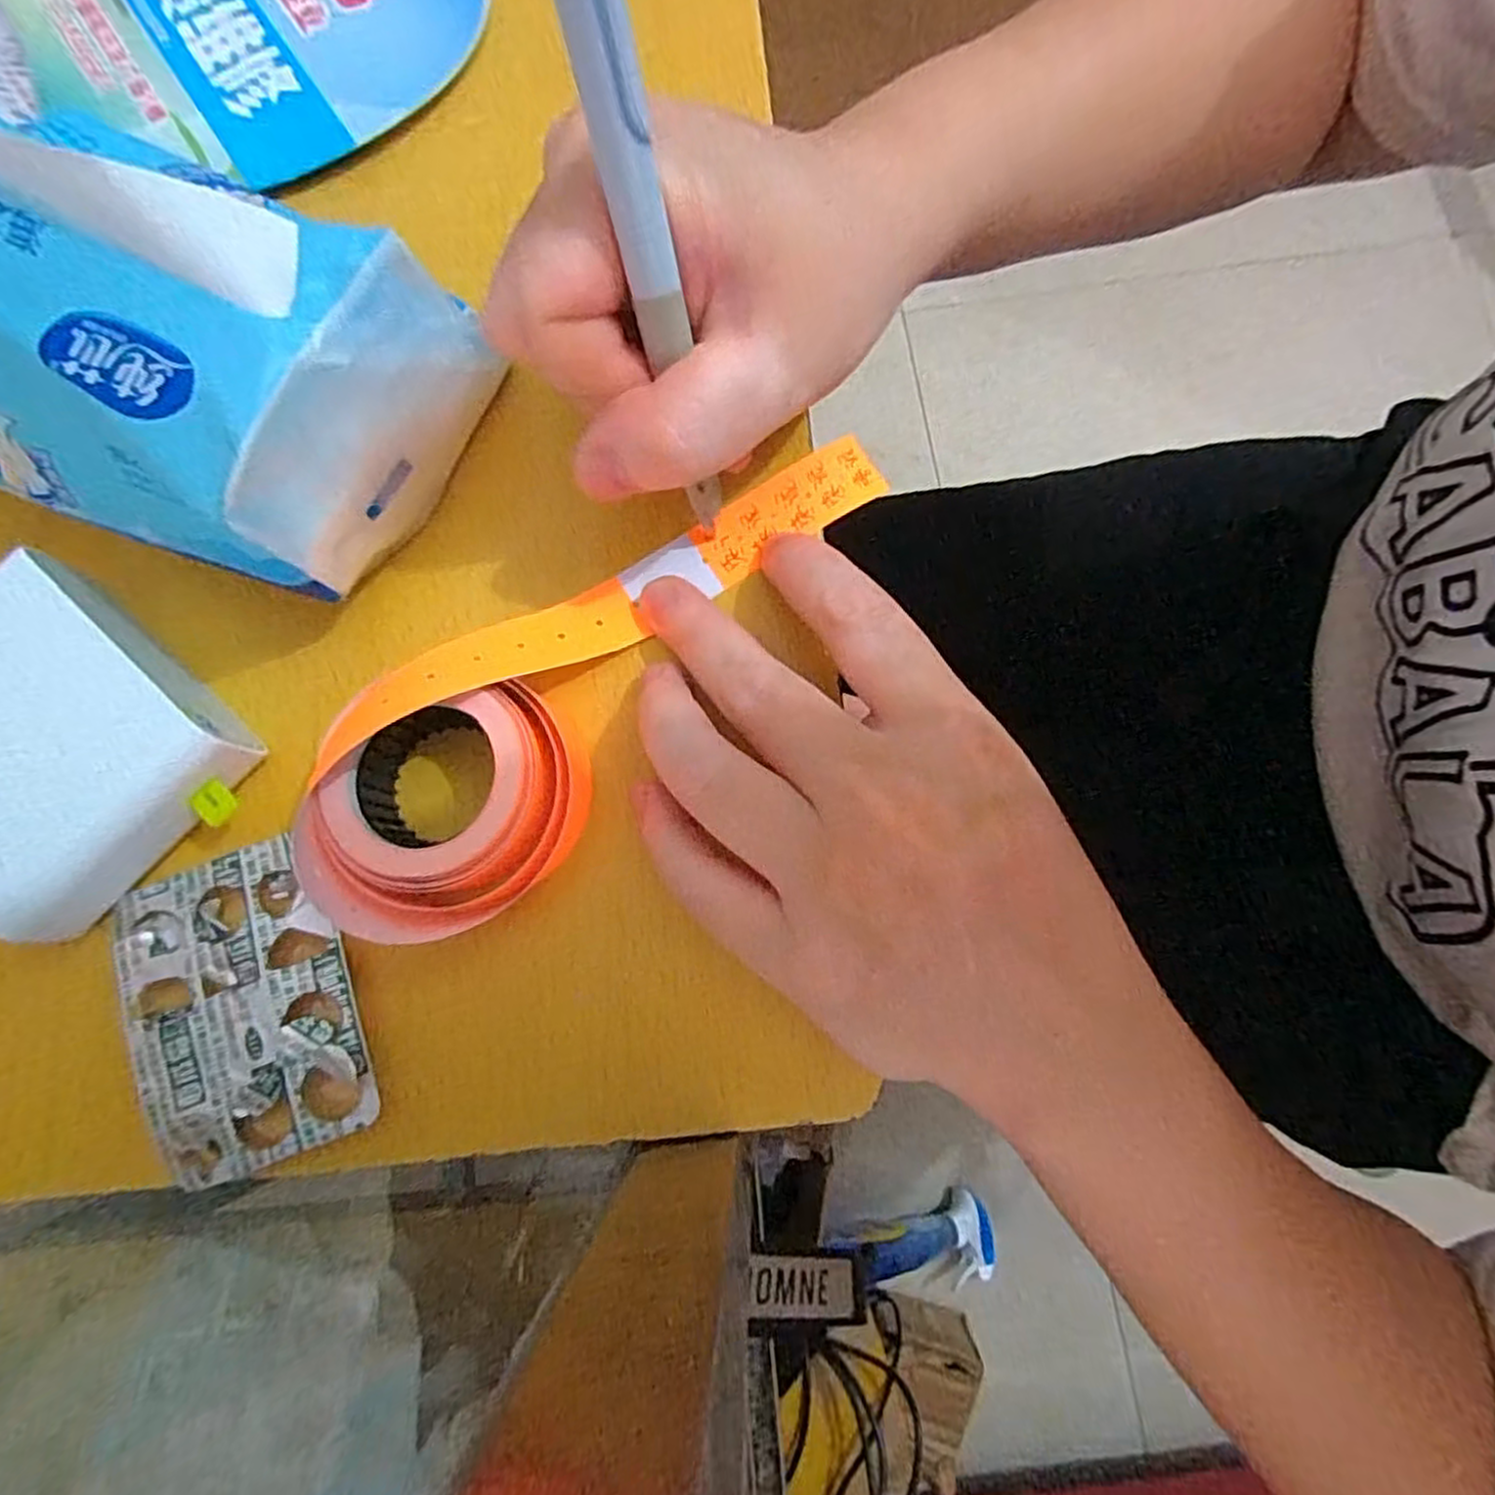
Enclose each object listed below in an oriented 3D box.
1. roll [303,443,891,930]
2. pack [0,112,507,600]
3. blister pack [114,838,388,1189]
[{"bbox_3d":[-0.037,-0.027,0.204,0.061,0.027,0.185,42,72,8],"label":"roll"},{"bbox_3d":[-0.158,-0.099,0.186,0.163,0.080,0.081,20,80,4],"label":"pack"},{"bbox_3d":[-0.129,0.066,0.191,0.056,0.007,0.077,-20,80,-3],"label":"blister pack"}]

